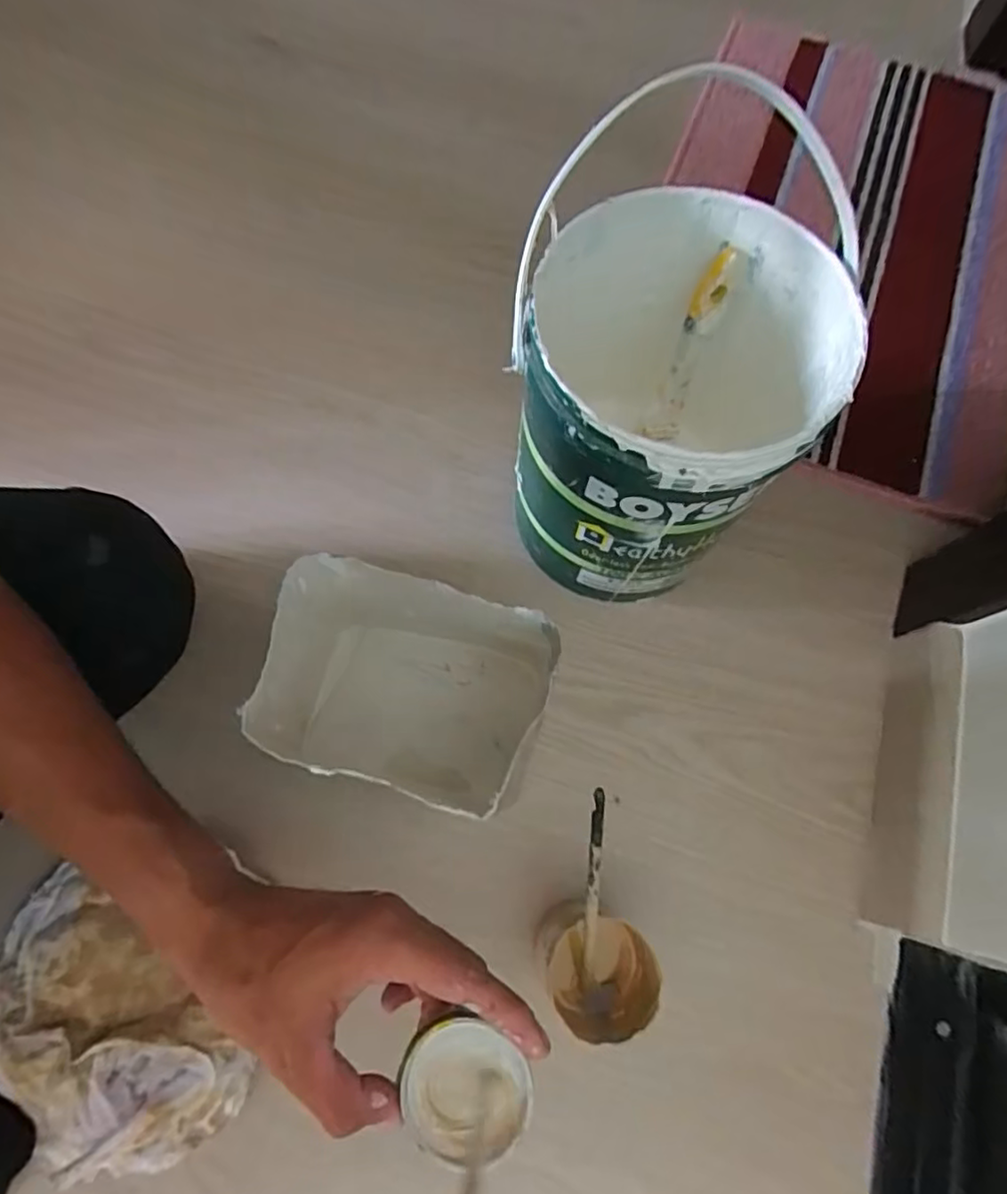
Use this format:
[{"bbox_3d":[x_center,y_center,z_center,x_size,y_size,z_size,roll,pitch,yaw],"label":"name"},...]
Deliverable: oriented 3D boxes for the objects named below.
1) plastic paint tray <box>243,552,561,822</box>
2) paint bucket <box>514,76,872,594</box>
[{"bbox_3d":[-0.056,0.061,0.396,0.157,0.130,0.121,13,71,2],"label":"plastic paint tray"},{"bbox_3d":[0.091,-0.111,0.400,0.163,0.240,0.166,1,71,-2],"label":"paint bucket"}]

